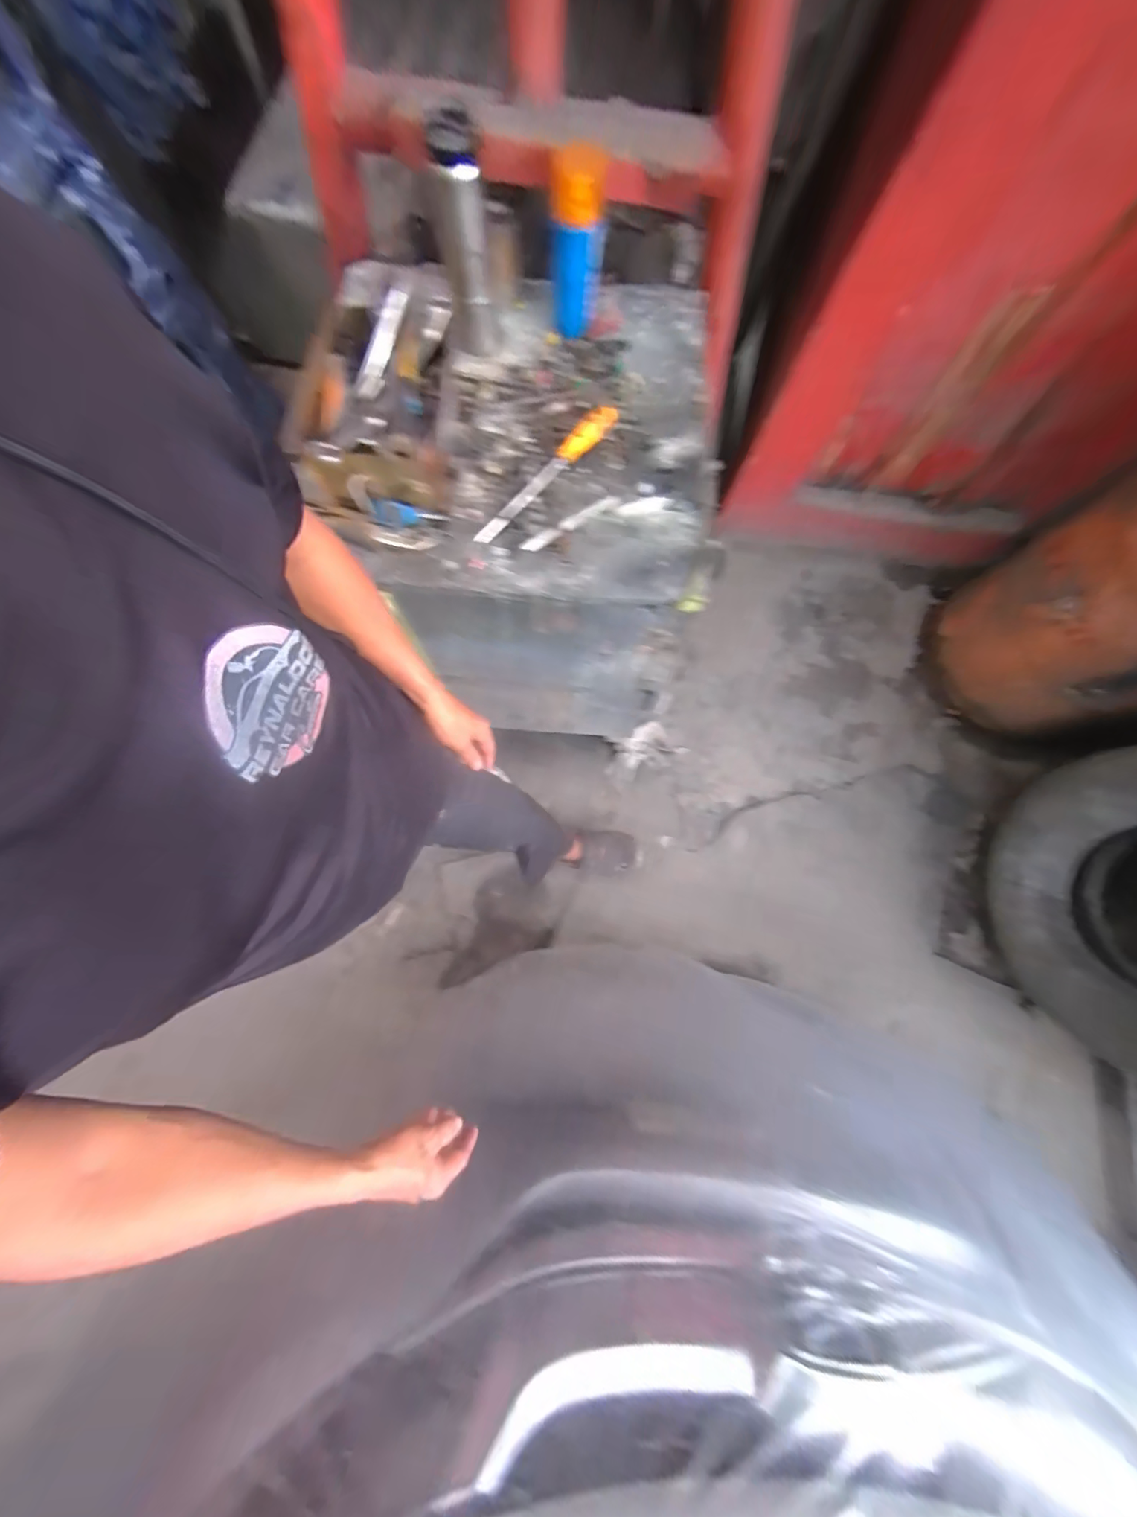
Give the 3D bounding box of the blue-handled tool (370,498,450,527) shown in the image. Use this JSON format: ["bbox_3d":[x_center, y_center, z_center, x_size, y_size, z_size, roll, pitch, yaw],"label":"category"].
[{"bbox_3d":[-0.232,-0.353,0.714,0.104,0.026,0.032,-3,77,-21],"label":"blue-handled tool"}]

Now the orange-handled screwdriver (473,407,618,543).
[{"bbox_3d":[-0.034,-0.433,0.736,0.031,0.041,0.300,41,82,9],"label":"orange-handled screwdriver"}]

